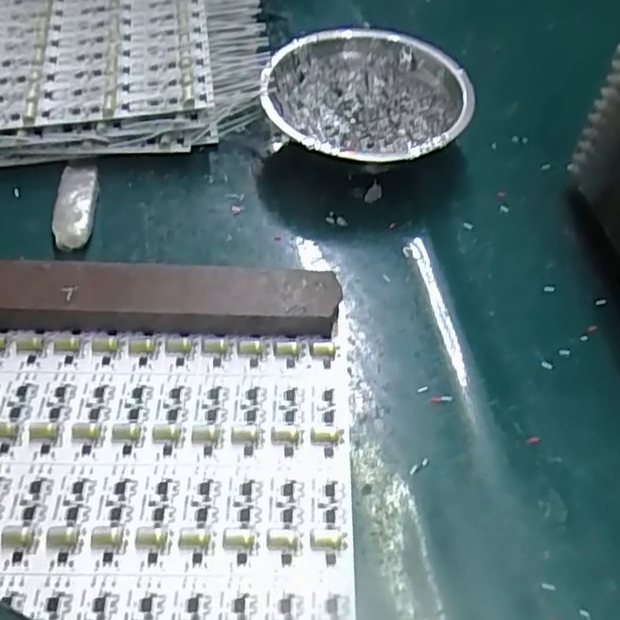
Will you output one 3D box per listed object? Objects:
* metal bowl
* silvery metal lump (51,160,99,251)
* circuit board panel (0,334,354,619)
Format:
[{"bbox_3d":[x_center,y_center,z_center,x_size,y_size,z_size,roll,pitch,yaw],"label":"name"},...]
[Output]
[{"bbox_3d":[0.035,-0.123,0.405,0.123,0.045,0.123,0,54,-2],"label":"metal bowl"},{"bbox_3d":[-0.135,-0.064,0.369,0.023,0.004,0.071,-4,54,-5],"label":"silvery metal lump"},{"bbox_3d":[-0.080,0.096,0.260,0.192,0.005,0.203,1,54,-2],"label":"circuit board panel"}]

